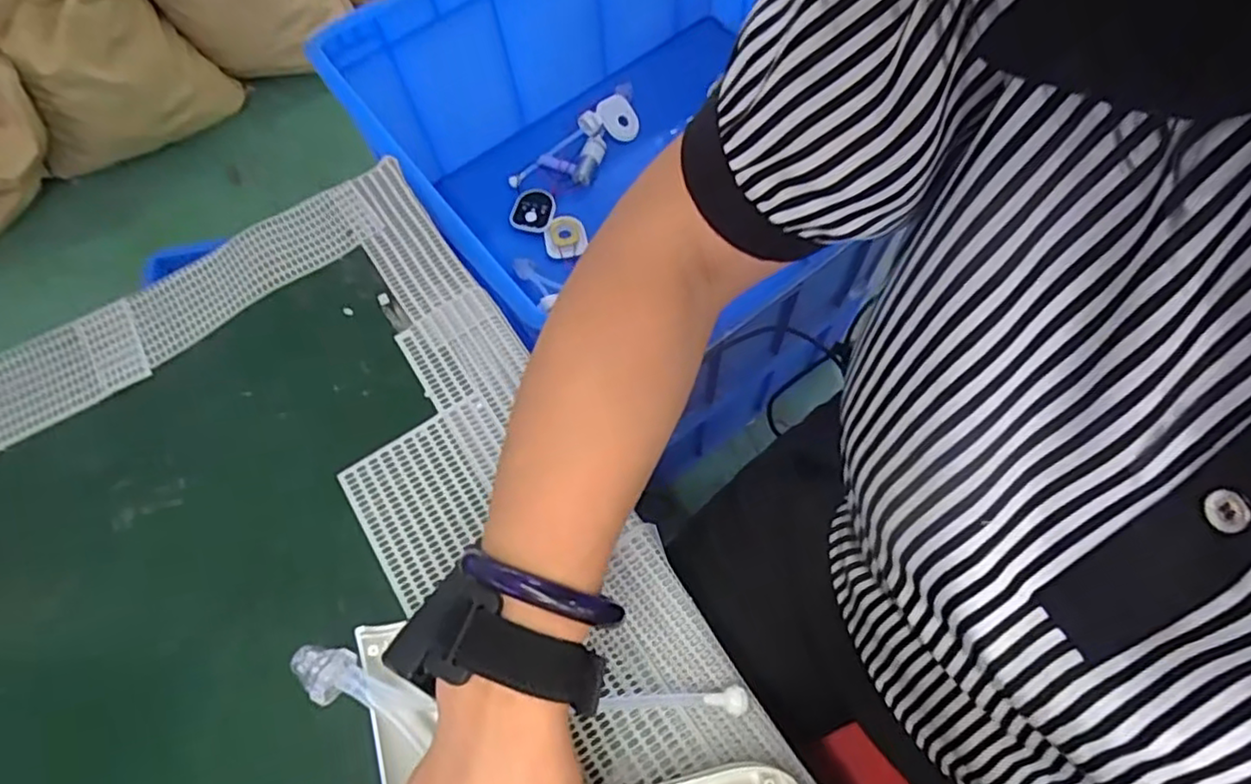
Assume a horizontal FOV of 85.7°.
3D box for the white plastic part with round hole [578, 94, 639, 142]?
[{"bbox_3d":[-0.019,-0.345,0.864,0.073,0.015,0.056,-31,106,-15],"label":"white plastic part with round hole"}]

